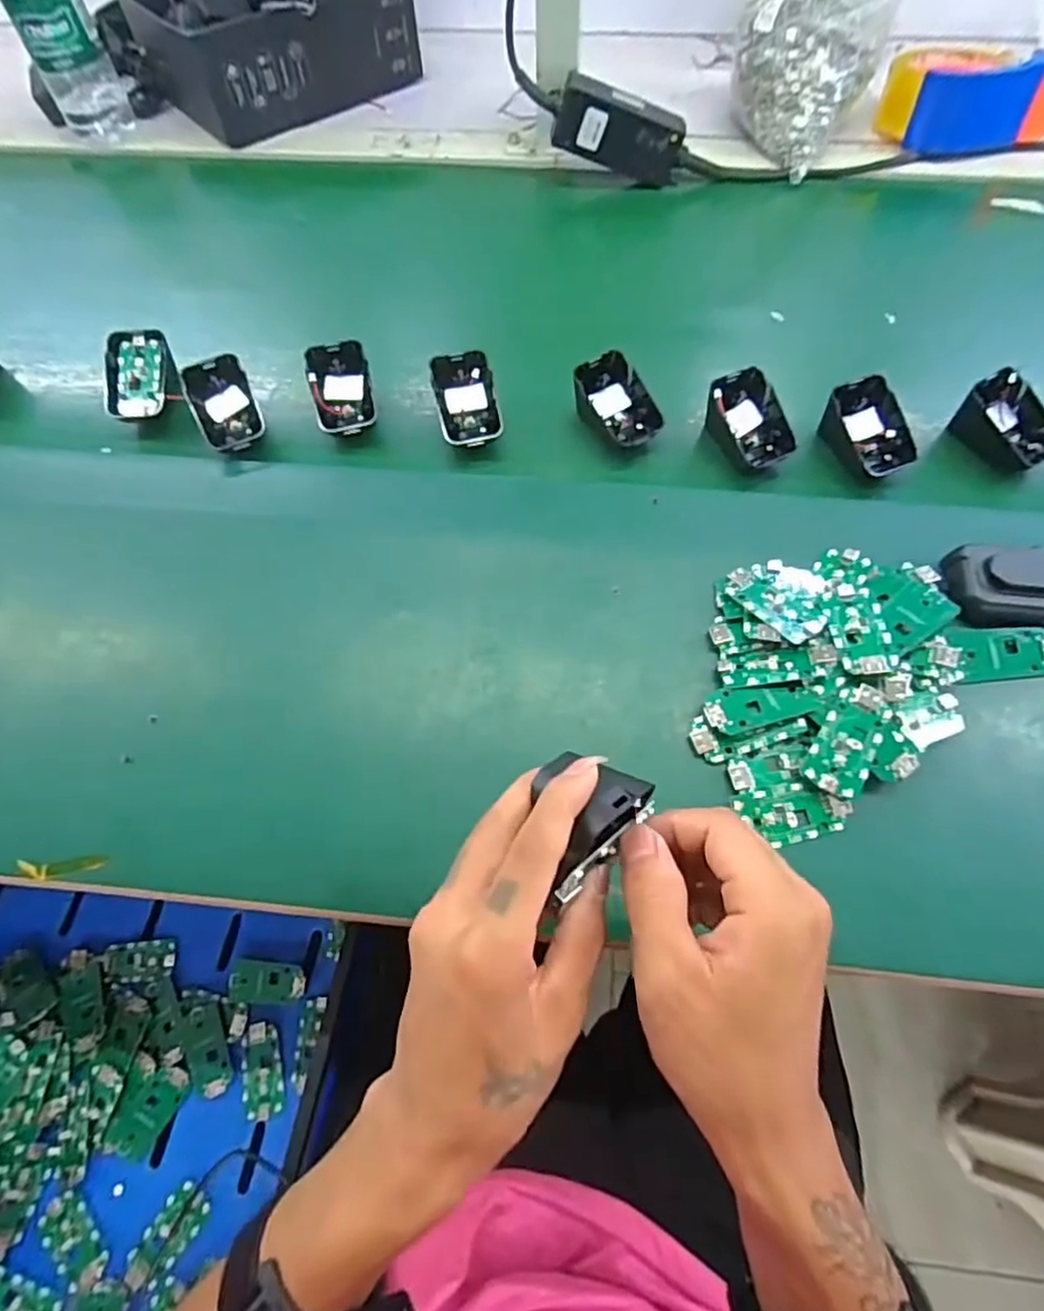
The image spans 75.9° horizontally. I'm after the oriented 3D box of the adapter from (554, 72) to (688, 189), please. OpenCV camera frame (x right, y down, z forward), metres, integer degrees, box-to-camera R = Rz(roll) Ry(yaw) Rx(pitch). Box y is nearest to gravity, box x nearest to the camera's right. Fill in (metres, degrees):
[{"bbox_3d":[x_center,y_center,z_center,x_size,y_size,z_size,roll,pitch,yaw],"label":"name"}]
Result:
[{"bbox_3d":[0.089,-0.475,0.608,0.116,0.053,0.026,11,63,-15],"label":"adapter"}]

